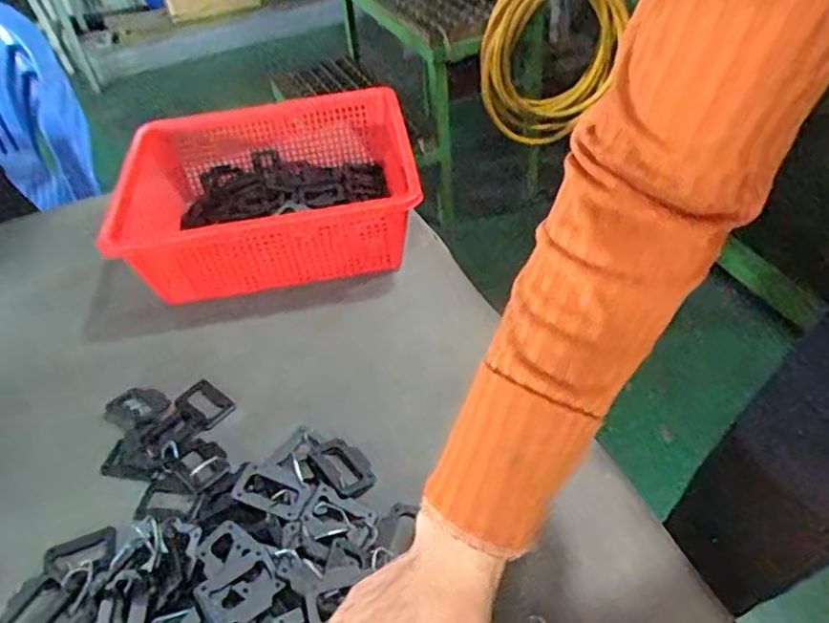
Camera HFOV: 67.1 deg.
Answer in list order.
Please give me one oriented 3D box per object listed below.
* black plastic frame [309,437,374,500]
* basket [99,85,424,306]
[{"bbox_3d":[-0.053,0.118,0.480,0.033,0.010,0.052,-32,51,-23],"label":"black plastic frame"},{"bbox_3d":[-0.155,-0.127,0.670,0.300,0.099,0.234,-10,45,-3],"label":"basket"}]

